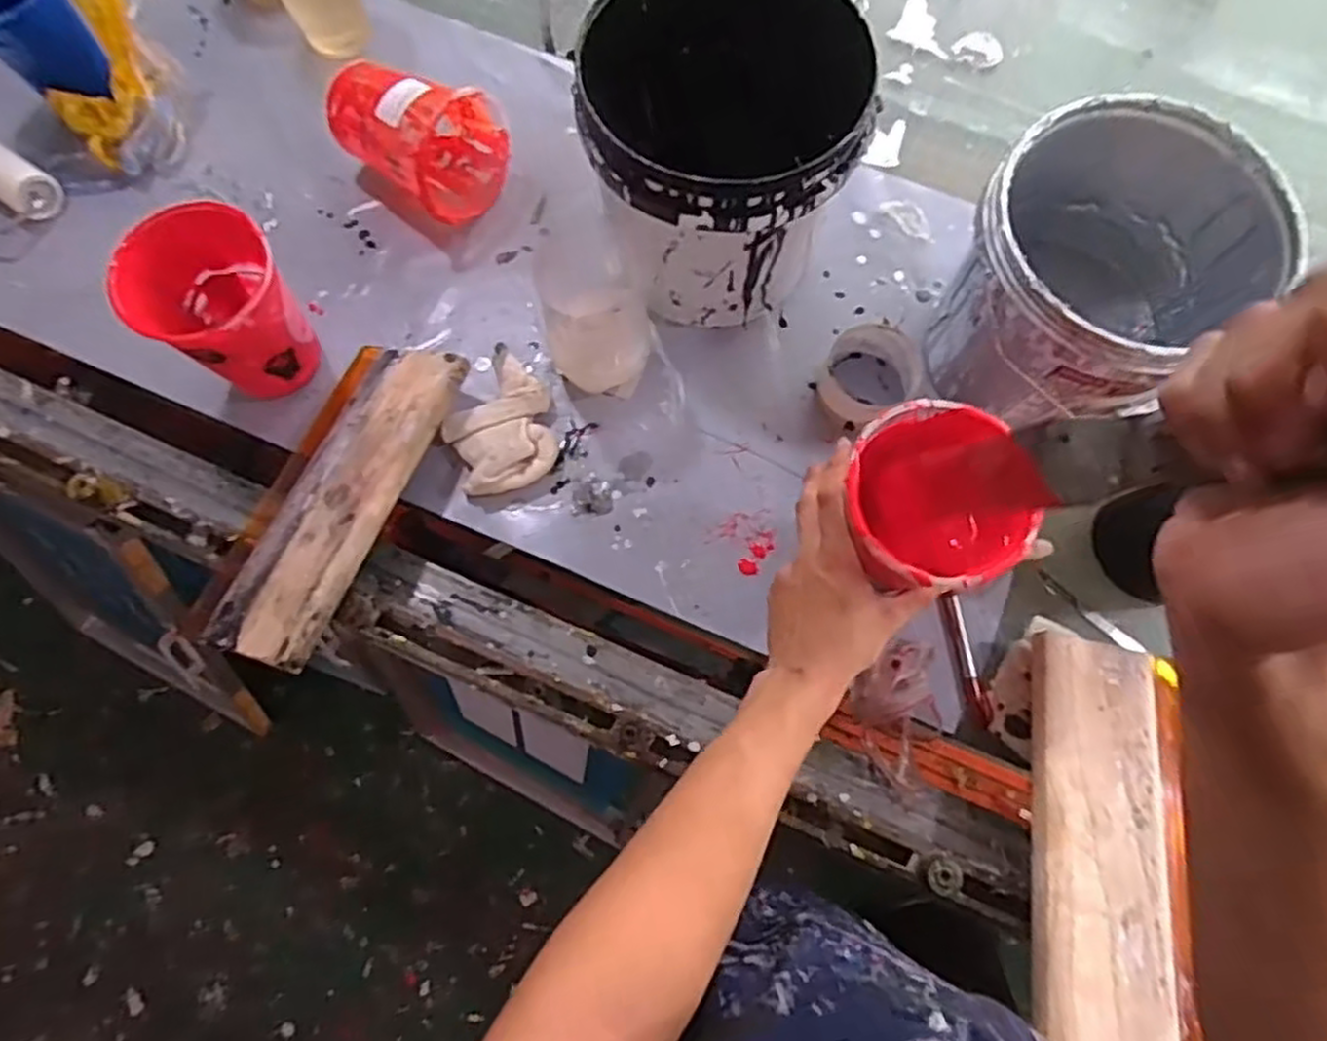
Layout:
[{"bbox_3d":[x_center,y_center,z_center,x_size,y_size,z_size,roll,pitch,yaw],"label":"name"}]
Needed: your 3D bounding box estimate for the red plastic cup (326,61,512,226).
[{"bbox_3d":[-0.223,-0.358,0.704,0.142,0.100,0.111,37,76,8],"label":"red plastic cup"}]

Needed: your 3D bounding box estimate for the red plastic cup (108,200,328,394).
[{"bbox_3d":[-0.345,-0.162,0.615,0.100,0.148,0.106,1,74,-2],"label":"red plastic cup"}]

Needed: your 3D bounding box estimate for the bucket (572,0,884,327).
[{"bbox_3d":[0.036,-0.287,0.632,0.194,0.201,0.201,1,74,-2],"label":"bucket"}]

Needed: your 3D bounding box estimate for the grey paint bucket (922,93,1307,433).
[{"bbox_3d":[0.322,-0.179,0.608,0.185,0.199,0.207,39,78,11],"label":"grey paint bucket"}]

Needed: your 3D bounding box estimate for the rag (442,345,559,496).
[{"bbox_3d":[-0.144,-0.090,0.658,0.091,0.033,0.125,-23,76,-8],"label":"rag"}]

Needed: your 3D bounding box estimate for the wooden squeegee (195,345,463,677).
[{"bbox_3d":[-0.262,-0.023,0.613,0.121,0.036,0.281,15,65,20],"label":"wooden squeegee"}]

